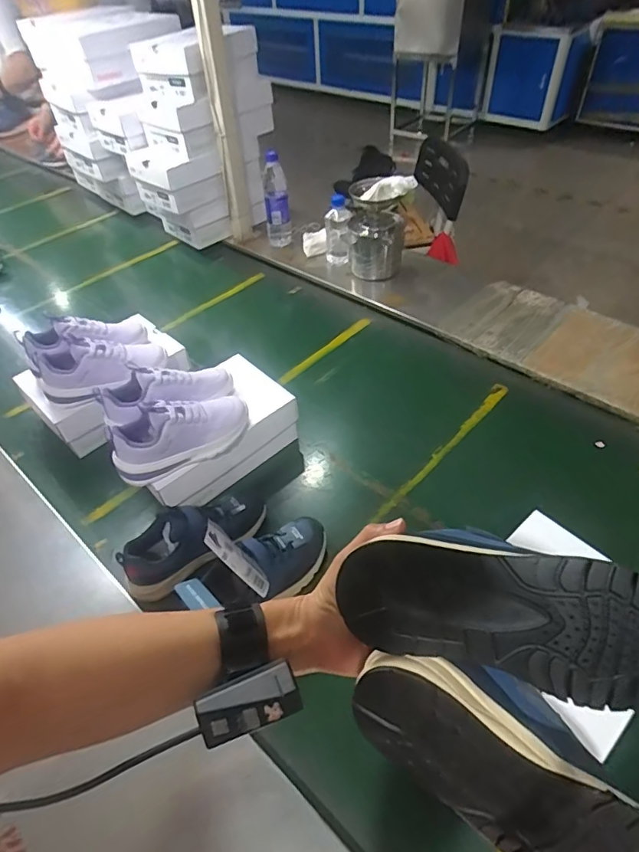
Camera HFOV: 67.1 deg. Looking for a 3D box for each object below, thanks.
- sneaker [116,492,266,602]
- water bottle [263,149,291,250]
[{"bbox_3d":[-0.172,0.152,0.696,0.224,0.111,0.085,-21,48,-31],"label":"sneaker"},{"bbox_3d":[-0.111,-0.566,1.235,0.066,0.221,0.063,-8,47,-2],"label":"water bottle"}]

